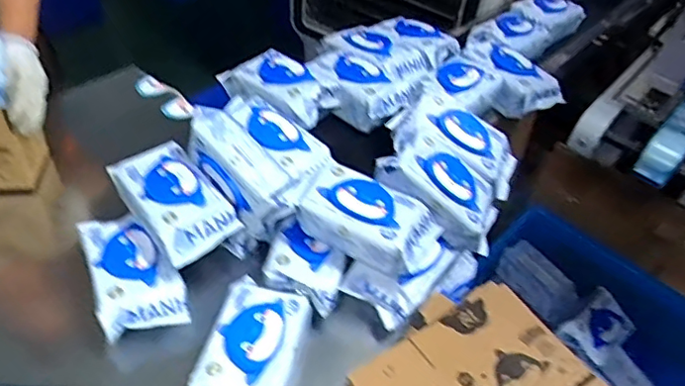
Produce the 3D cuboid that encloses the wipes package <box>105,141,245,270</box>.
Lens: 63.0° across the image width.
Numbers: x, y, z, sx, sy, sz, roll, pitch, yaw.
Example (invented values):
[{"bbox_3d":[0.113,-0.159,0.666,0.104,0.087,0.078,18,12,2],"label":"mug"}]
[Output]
[{"bbox_3d":[-0.250,0.002,0.816,0.115,0.055,0.219,-29,54,-32],"label":"wipes package"}]

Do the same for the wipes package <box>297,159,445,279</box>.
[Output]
[{"bbox_3d":[0.042,0.041,0.809,0.192,0.085,0.113,23,46,16],"label":"wipes package"}]

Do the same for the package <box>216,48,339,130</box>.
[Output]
[{"bbox_3d":[-0.107,-0.189,0.989,0.115,0.066,0.232,-32,55,-33],"label":"package"}]

